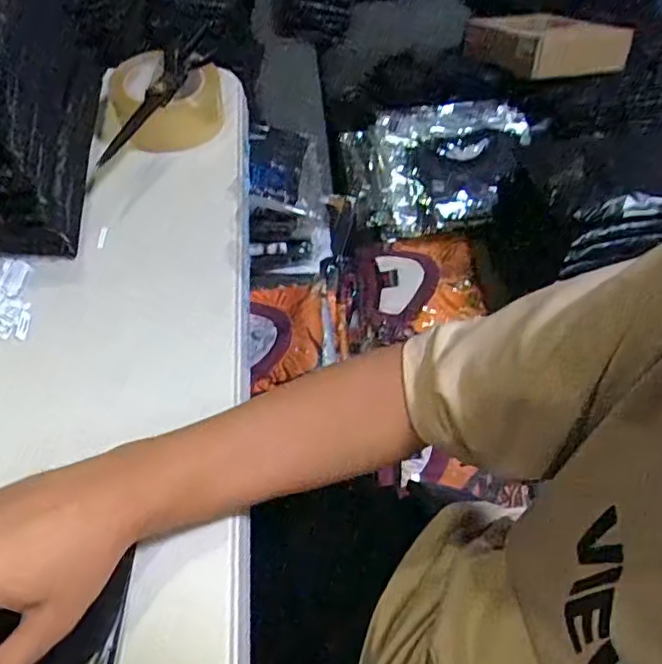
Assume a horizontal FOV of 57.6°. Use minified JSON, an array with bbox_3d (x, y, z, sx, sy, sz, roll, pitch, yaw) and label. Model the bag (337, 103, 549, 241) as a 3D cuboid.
[{"bbox_3d":[0.202,-0.291,1.073,0.358,0.121,0.236,2,55,-1],"label":"bag"}]

